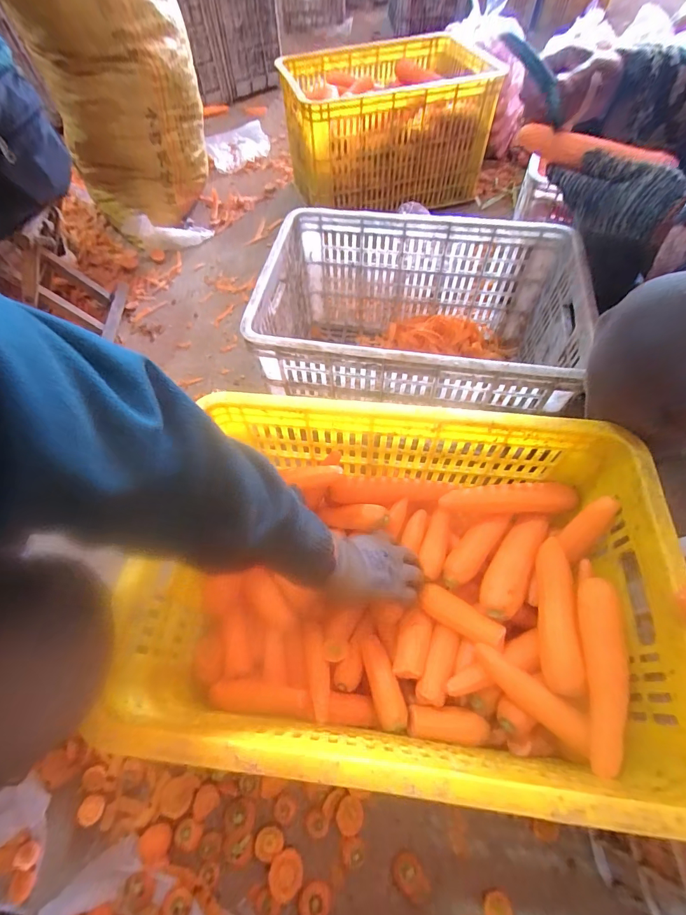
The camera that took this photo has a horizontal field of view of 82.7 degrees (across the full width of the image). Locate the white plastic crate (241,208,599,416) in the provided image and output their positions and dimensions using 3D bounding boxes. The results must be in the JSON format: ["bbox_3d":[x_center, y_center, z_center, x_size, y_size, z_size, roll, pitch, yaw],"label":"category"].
[{"bbox_3d":[0.133,-0.236,0.738,0.527,0.251,0.376,8,61,7],"label":"white plastic crate"}]

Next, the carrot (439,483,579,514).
[{"bbox_3d":[0.221,0.053,0.530,0.173,0.032,0.046,-3,60,1],"label":"carrot"}]

